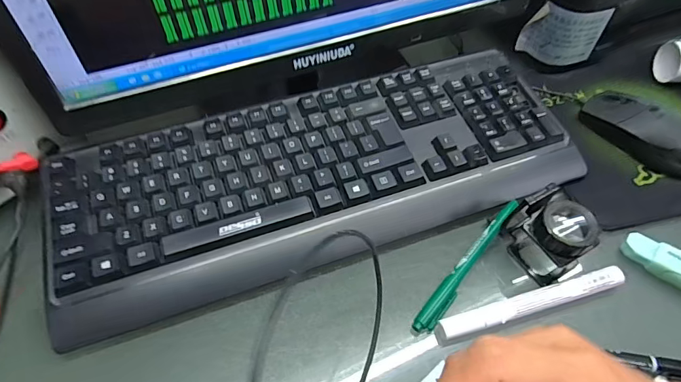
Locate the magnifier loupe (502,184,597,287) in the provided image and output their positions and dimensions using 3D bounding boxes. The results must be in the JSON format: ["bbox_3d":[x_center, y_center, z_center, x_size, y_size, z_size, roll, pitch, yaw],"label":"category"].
[{"bbox_3d":[0.155,0.031,0.323,0.041,0.056,0.058,-23,56,-17],"label":"magnifier loupe"}]

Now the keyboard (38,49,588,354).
[{"bbox_3d":[-0.010,-0.014,0.363,0.434,0.036,0.171,-17,57,-13],"label":"keyboard"}]

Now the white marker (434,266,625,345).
[{"bbox_3d":[0.136,0.082,0.310,0.146,0.017,0.015,-14,54,-11],"label":"white marker"}]

